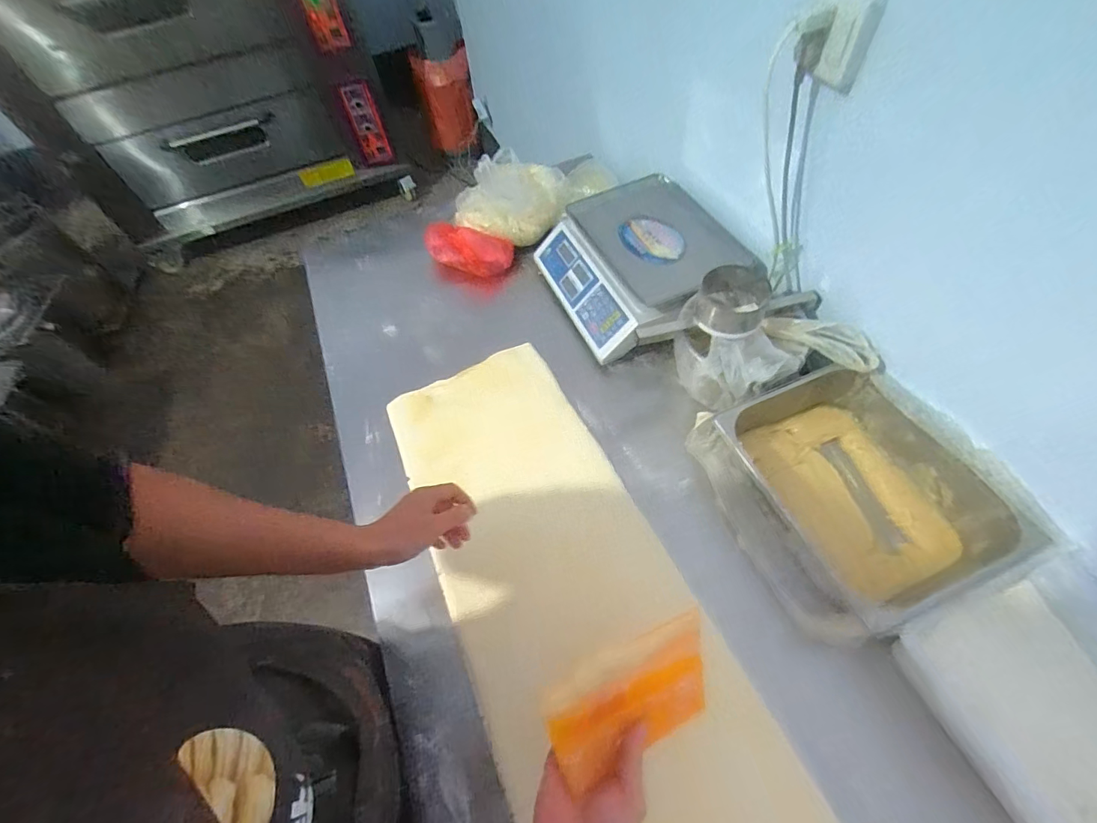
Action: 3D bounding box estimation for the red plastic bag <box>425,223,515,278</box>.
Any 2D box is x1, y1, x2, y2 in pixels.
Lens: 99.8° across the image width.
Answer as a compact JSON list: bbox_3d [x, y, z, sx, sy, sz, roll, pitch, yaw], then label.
[{"bbox_3d":[-0.196,-0.371,1.064,0.240,0.090,0.082,23,63,19],"label":"red plastic bag"}]

